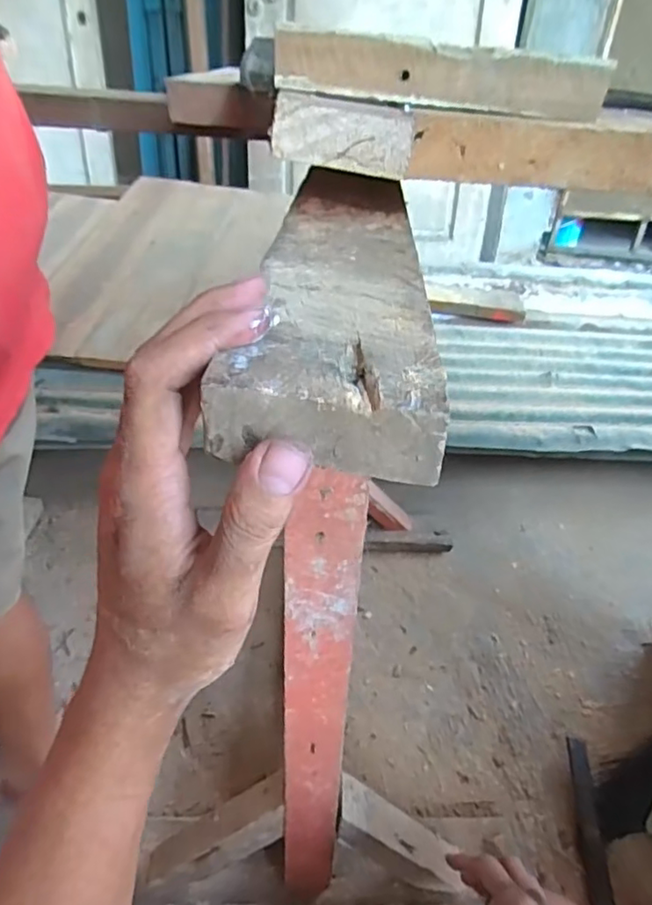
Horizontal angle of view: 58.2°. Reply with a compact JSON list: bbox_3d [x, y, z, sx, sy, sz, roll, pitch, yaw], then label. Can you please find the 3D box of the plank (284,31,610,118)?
[{"bbox_3d":[0.070,-0.223,0.344,0.194,0.031,0.017,4,36,0],"label":"plank"}]

